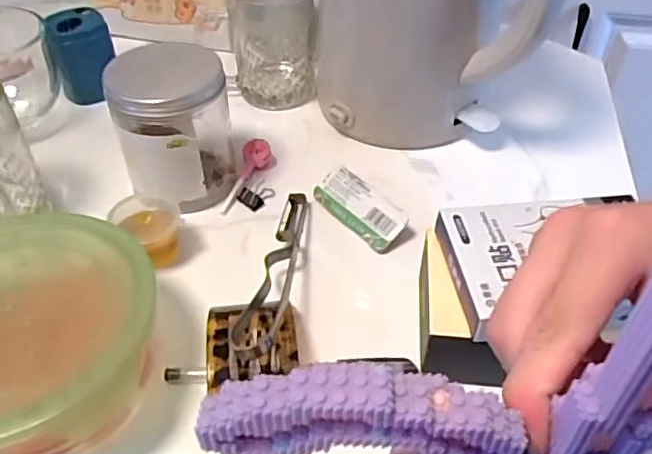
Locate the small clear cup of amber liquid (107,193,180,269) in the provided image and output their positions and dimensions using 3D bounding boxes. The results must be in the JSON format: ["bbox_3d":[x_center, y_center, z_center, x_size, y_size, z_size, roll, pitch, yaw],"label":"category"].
[{"bbox_3d":[-0.121,0.003,0.426,0.045,0.040,0.042,0,43,0],"label":"small clear cup of amber liquid"}]

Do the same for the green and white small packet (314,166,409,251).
[{"bbox_3d":[0.026,-0.014,0.450,0.034,0.014,0.081,-47,55,-2],"label":"green and white small packet"}]

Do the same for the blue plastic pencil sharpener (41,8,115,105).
[{"bbox_3d":[-0.224,-0.160,0.558,0.054,0.071,0.045,-21,47,-21],"label":"blue plastic pencil sharpener"}]

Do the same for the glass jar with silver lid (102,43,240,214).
[{"bbox_3d":[-0.110,-0.071,0.445,0.079,0.103,0.074,0,43,0],"label":"glass jar with silver lid"}]

